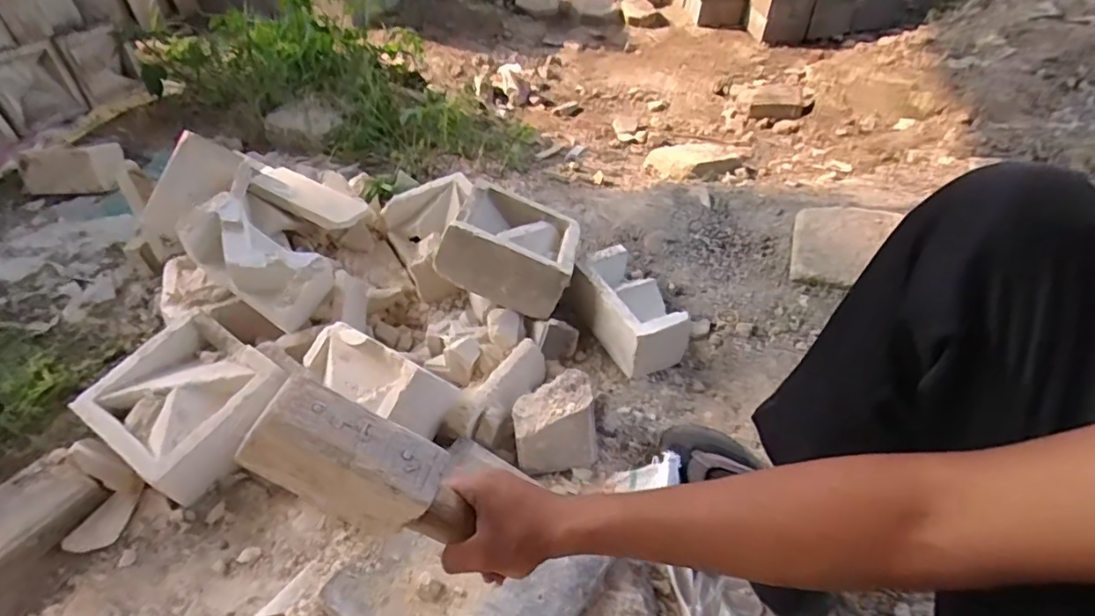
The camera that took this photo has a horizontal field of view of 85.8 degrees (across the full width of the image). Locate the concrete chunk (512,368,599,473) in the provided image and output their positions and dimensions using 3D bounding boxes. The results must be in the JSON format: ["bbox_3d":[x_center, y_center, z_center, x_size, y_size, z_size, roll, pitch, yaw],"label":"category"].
[{"bbox_3d":[0.009,0.152,0.791,0.105,0.068,0.105,-8,44,-5],"label":"concrete chunk"}]

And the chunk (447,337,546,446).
[{"bbox_3d":[-0.066,0.114,0.835,0.066,0.048,0.173,23,50,22],"label":"chunk"}]

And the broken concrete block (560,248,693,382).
[{"bbox_3d":[0.137,-0.009,0.955,0.130,0.088,0.200,-24,47,-20],"label":"broken concrete block"}]

